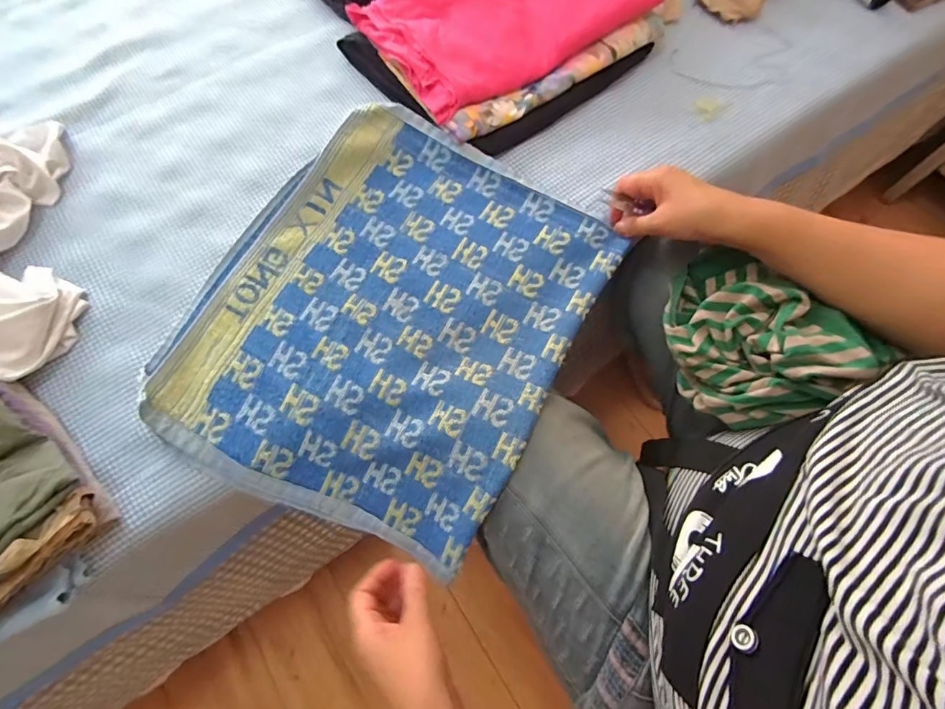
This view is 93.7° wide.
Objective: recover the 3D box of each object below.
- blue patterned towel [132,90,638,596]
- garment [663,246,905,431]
[{"bbox_3d":[-0.081,-0.041,0.457,0.349,0.076,0.402,28,72,10],"label":"blue patterned towel"},{"bbox_3d":[0.266,-0.020,0.428,0.135,0.092,0.172,-38,77,-14],"label":"garment"}]

